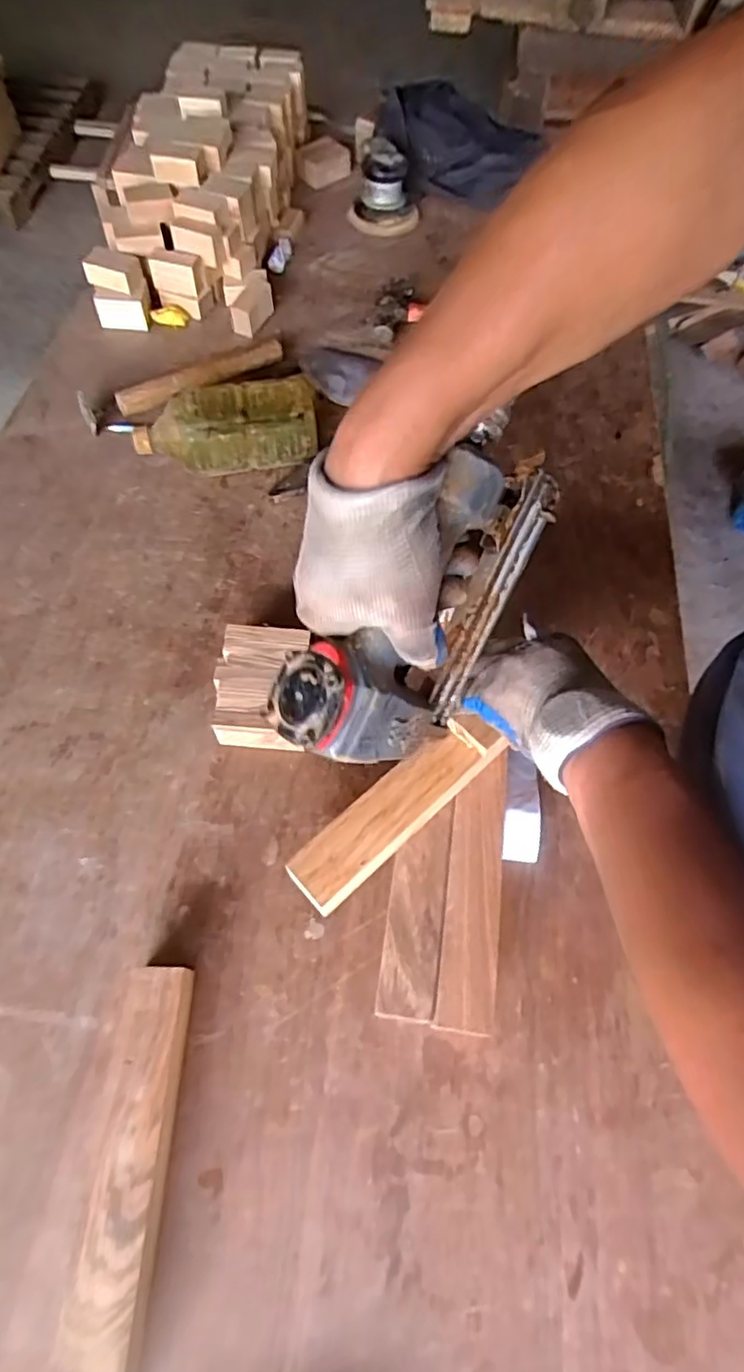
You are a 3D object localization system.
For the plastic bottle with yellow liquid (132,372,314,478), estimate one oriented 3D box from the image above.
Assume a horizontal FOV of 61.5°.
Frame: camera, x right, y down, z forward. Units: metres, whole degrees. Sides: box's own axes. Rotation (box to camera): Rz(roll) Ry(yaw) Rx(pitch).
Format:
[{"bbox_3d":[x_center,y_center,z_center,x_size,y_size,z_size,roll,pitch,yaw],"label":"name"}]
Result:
[{"bbox_3d":[-0.173,-0.310,0.745,0.209,0.075,0.098,-11,63,-8],"label":"plastic bottle with yellow liquid"}]

